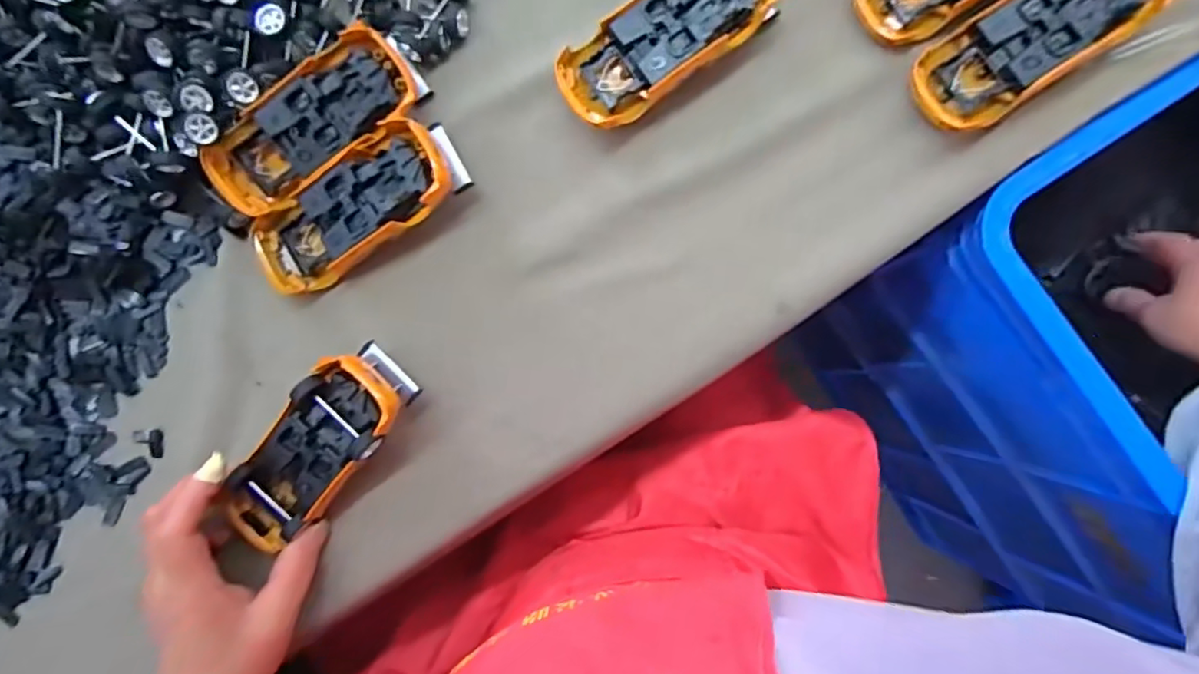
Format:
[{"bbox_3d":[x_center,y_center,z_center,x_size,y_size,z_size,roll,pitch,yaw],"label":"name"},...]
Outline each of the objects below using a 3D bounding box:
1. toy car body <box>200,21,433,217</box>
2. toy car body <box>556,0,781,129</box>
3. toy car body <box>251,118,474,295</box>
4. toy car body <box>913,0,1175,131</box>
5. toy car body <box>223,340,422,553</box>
[{"bbox_3d":[-0.170,-0.126,0.365,0.132,0.031,0.056,-32,86,2],"label":"toy car body"},{"bbox_3d":[0.039,-0.173,0.353,0.128,0.025,0.053,-34,85,2],"label":"toy car body"},{"bbox_3d":[-0.144,-0.075,0.360,0.132,0.033,0.055,-31,86,2],"label":"toy car body"},{"bbox_3d":[0.242,-0.167,0.338,0.132,0.033,0.054,-34,85,2],"label":"toy car body"},{"bbox_3d":[-0.165,0.067,0.353,0.053,0.034,0.131,45,100,5],"label":"toy car body"}]

